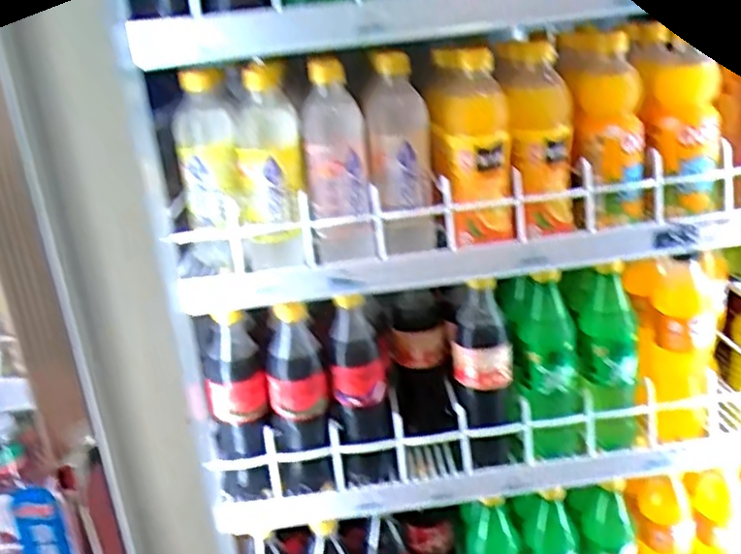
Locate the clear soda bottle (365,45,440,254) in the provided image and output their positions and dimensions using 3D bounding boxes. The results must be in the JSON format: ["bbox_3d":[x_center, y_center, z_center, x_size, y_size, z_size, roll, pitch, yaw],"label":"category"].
[{"bbox_3d":[0.032,-0.122,0.712,0.064,0.202,0.055,-6,18,2],"label":"clear soda bottle"}]

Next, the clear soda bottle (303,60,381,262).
[{"bbox_3d":[-0.036,-0.114,0.699,0.060,0.205,0.060,-9,18,-6],"label":"clear soda bottle"}]

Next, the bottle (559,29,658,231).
[{"bbox_3d":[0.244,-0.150,0.706,0.057,0.189,0.061,-16,21,-27],"label":"bottle"}]

